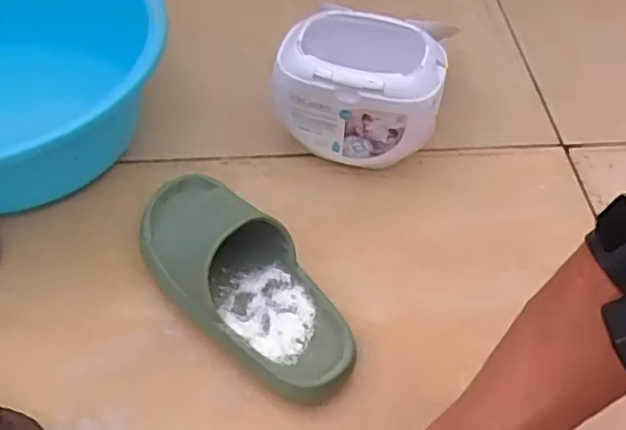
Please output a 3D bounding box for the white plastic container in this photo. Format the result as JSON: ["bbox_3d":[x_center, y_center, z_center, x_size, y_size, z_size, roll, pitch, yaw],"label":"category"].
[{"bbox_3d":[0.048,-0.127,0.659,0.159,0.122,0.121,12,52,7],"label":"white plastic container"}]

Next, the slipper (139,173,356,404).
[{"bbox_3d":[-0.069,0.049,0.550,0.104,0.065,0.251,-33,60,-25],"label":"slipper"}]

